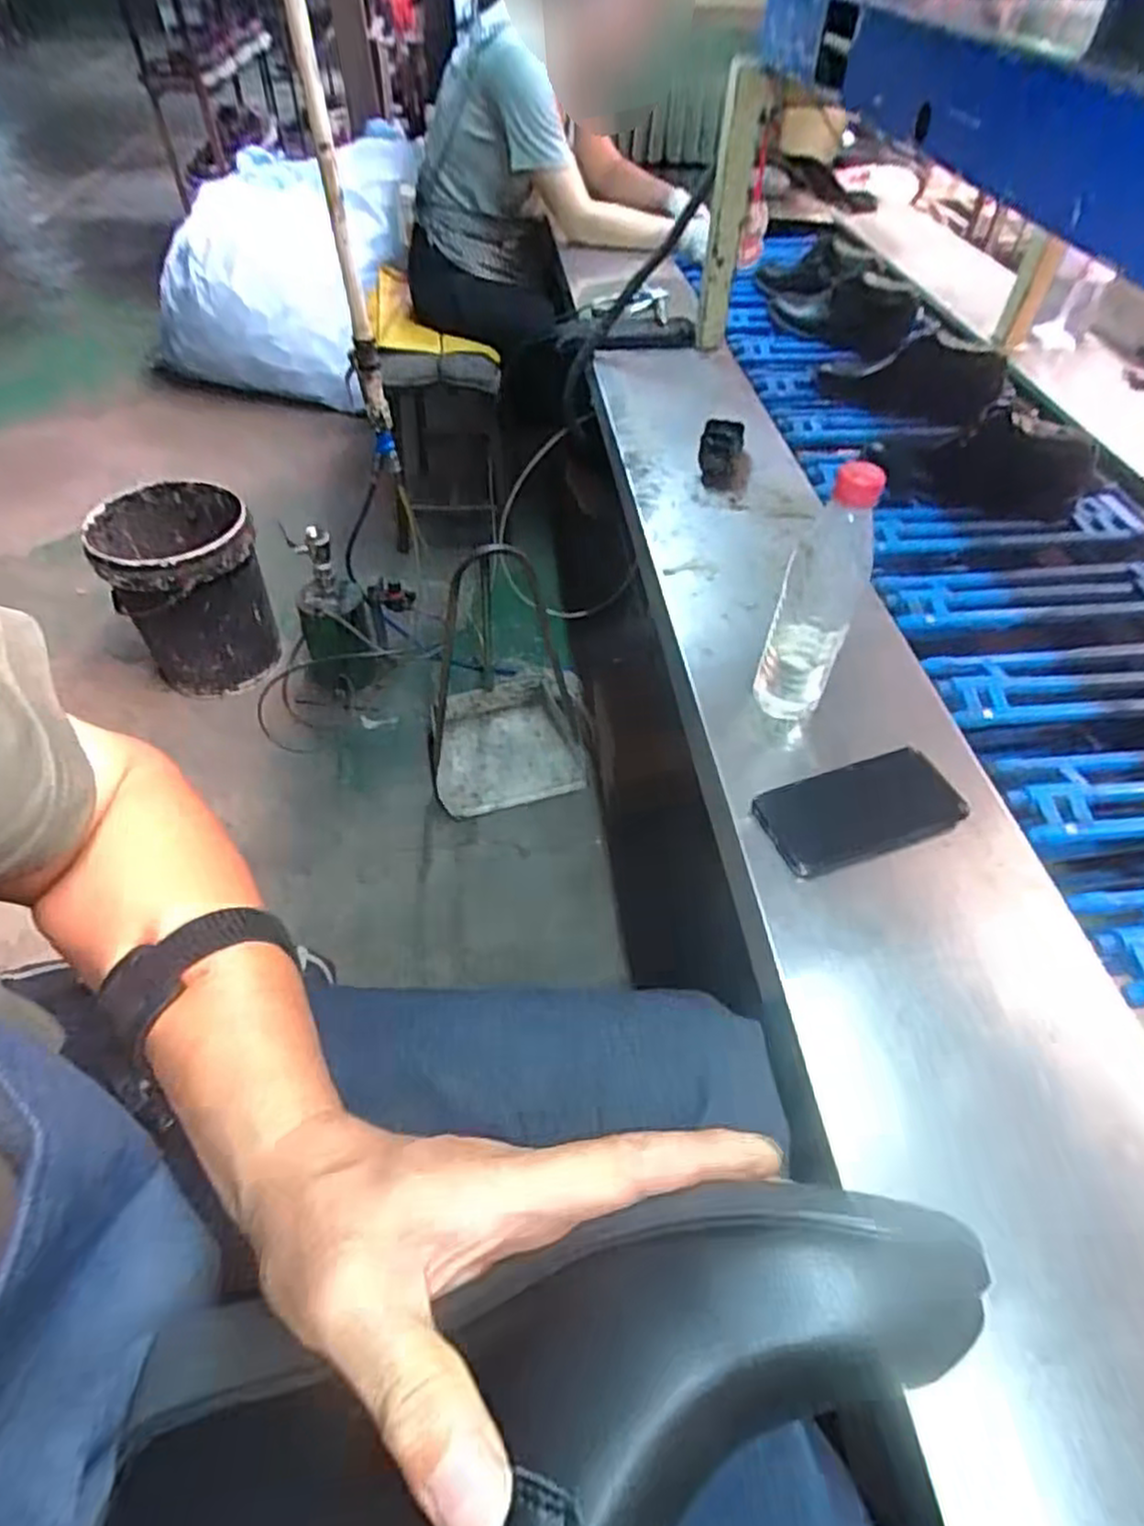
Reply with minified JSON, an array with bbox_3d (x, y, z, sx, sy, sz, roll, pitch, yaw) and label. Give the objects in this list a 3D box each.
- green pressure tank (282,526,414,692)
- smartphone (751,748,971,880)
[{"bbox_3d":[-0.515,-0.350,1.760,0.276,0.402,0.232,-14,51,-12],"label":"green pressure tank"},{"bbox_3d":[0.240,0.040,0.608,0.170,0.009,0.089,-16,51,-13],"label":"smartphone"}]

